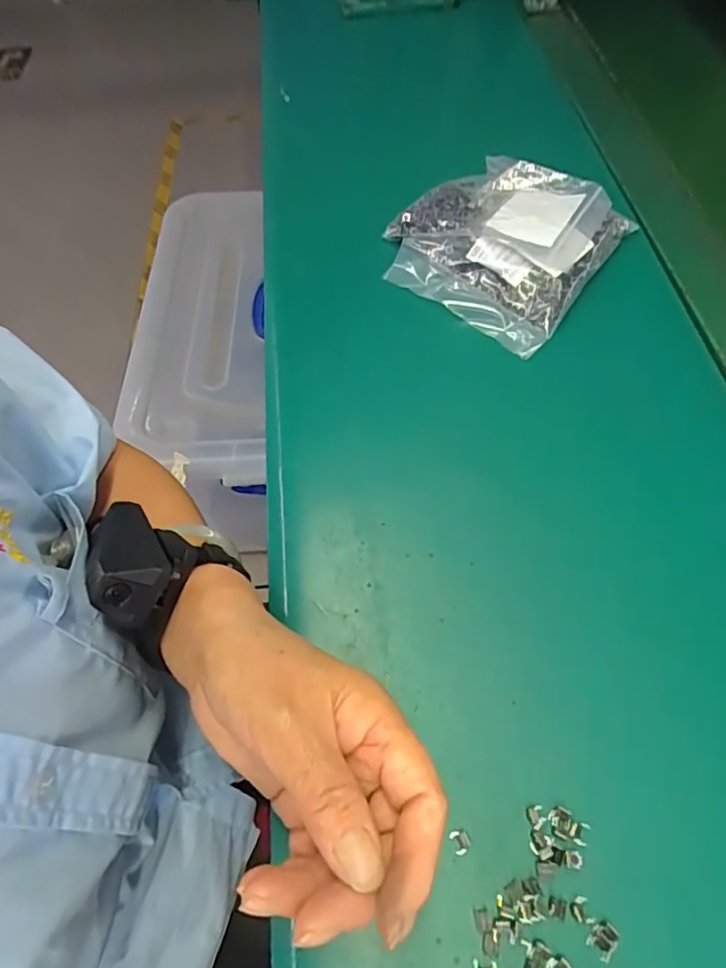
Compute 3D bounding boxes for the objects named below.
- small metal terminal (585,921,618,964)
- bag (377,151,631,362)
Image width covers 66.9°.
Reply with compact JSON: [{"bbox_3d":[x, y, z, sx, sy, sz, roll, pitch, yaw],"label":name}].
[{"bbox_3d":[0.095,0.181,0.218,0.009,0.004,0.012,34,66,20],"label":"small metal terminal"},{"bbox_3d":[0.102,-0.189,0.414,0.151,0.044,0.153,32,65,19],"label":"bag"}]

